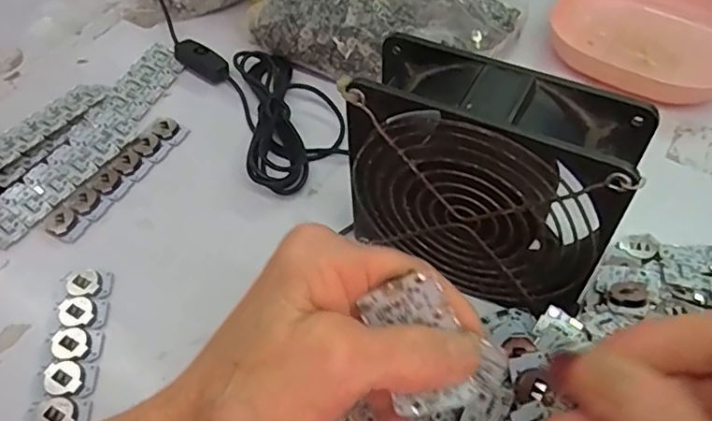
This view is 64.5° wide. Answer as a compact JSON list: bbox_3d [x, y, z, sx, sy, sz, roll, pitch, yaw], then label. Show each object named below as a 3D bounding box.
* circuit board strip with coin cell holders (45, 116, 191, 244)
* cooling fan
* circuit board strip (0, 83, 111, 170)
[{"bbox_3d":[-0.149,-0.023,0.358,0.026,0.006,0.106,22,57,20],"label":"circuit board strip with coin cell holders"},{"bbox_3d":[0.058,-0.008,0.265,0.114,0.118,0.045,24,58,21],"label":"cooling fan"},{"bbox_3d":[-0.208,-0.052,0.364,0.025,0.004,0.108,27,53,18],"label":"circuit board strip"}]

